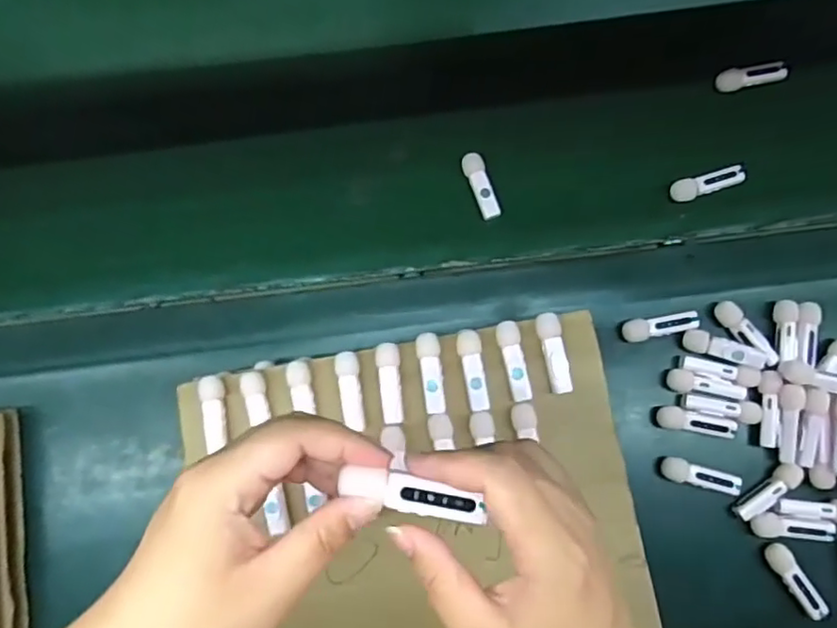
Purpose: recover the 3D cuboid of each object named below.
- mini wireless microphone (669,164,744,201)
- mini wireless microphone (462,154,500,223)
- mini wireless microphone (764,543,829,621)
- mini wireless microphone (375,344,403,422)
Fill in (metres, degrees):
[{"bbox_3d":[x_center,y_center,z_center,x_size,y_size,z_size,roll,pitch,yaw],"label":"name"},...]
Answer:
[{"bbox_3d":[0.270,-0.121,0.580,0.068,0.013,0.020,-15,78,-1],"label":"mini wireless microphone"},{"bbox_3d":[0.060,-0.120,0.584,0.020,0.015,0.064,-22,79,-2],"label":"mini wireless microphone"},{"bbox_3d":[0.316,0.222,0.518,0.020,0.011,0.065,-31,79,-4],"label":"mini wireless microphone"},{"bbox_3d":[-0.022,0.057,0.503,0.019,0.012,0.064,-7,78,1],"label":"mini wireless microphone"}]

